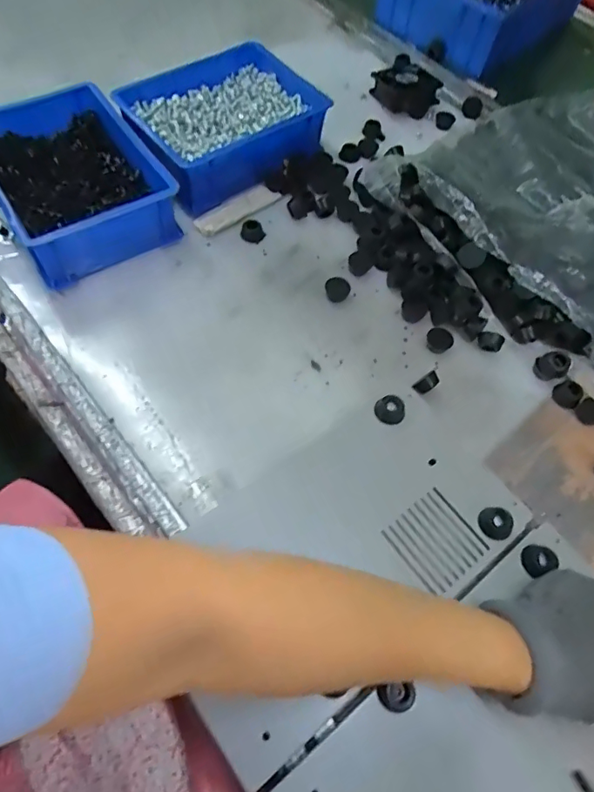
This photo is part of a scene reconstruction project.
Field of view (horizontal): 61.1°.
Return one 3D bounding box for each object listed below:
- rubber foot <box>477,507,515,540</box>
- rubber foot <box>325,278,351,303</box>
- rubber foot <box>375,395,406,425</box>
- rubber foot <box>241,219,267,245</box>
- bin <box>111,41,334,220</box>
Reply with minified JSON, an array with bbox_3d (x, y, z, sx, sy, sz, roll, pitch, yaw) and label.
[{"bbox_3d":[0.152,0.097,0.384,0.023,0.010,0.025,2,62,-4],"label":"rubber foot"},{"bbox_3d":[0.040,-0.105,0.500,0.024,0.016,0.020,6,61,-2],"label":"rubber foot"},{"bbox_3d":[0.079,0.013,0.428,0.024,0.016,0.023,2,62,-4],"label":"rubber foot"},{"bbox_3d":[-0.047,-0.175,0.530,0.024,0.013,0.021,37,65,14],"label":"rubber foot"},{"bbox_3d":[-0.085,-0.303,0.561,0.214,0.065,0.152,-36,70,-21],"label":"bin"}]

